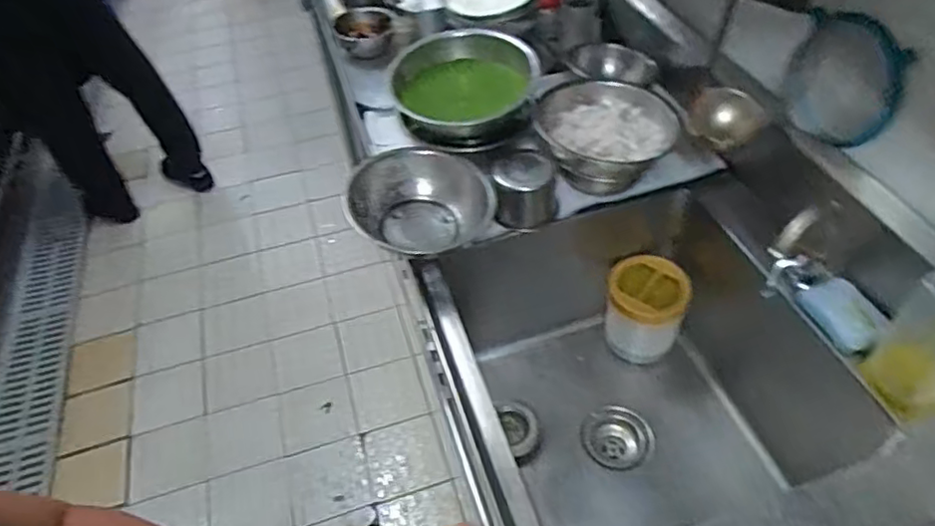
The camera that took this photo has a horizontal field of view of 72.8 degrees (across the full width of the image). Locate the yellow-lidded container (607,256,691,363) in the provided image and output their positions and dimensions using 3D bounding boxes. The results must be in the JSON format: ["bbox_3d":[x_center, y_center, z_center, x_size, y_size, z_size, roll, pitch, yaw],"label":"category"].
[{"bbox_3d":[0.361,0.093,1.300,0.148,0.166,0.141,5,47,9],"label":"yellow-lidded container"}]

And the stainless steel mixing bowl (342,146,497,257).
[{"bbox_3d":[-0.085,-0.110,1.139,0.224,0.104,0.228,-2,47,3],"label":"stainless steel mixing bowl"}]

